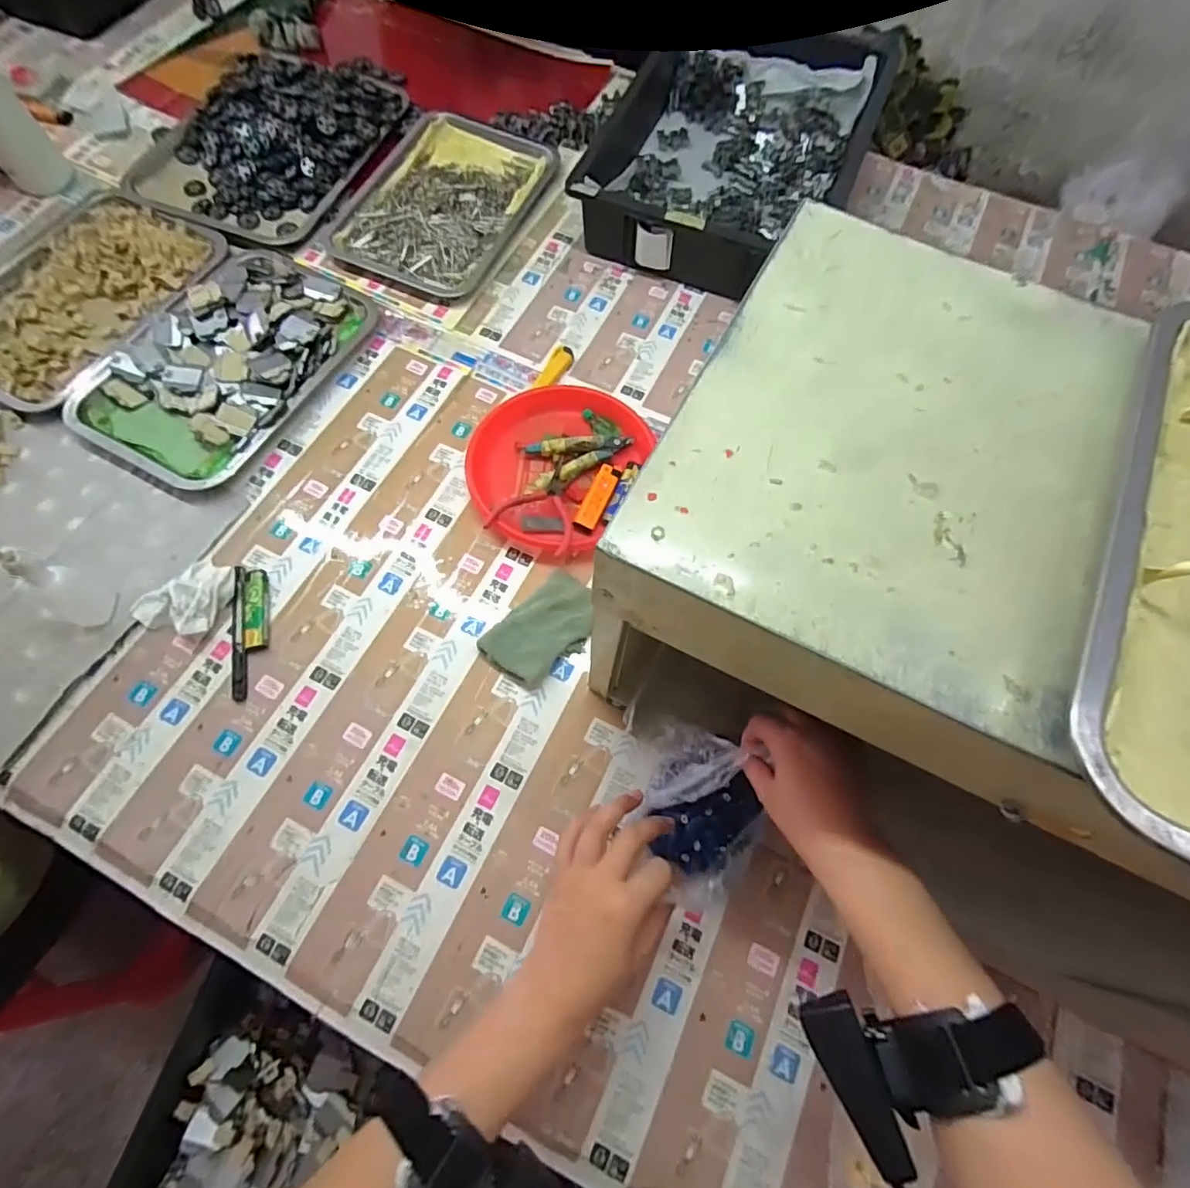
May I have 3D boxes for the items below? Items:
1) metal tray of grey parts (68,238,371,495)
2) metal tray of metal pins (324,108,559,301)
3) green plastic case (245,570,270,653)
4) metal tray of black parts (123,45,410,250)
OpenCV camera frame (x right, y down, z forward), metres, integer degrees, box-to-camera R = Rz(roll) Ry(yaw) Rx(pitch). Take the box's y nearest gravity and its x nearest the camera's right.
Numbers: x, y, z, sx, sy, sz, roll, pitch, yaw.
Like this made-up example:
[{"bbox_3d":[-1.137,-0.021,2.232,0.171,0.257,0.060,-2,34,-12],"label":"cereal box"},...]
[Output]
[{"bbox_3d":[-0.417,-0.272,0.624,0.220,0.032,0.311,24,71,9],"label":"metal tray of grey parts"},{"bbox_3d":[-0.198,-0.528,0.748,0.209,0.020,0.298,22,70,8],"label":"metal tray of metal pins"},{"bbox_3d":[-0.321,0.013,0.532,0.019,0.009,0.082,-11,69,-5],"label":"green plastic case"},{"bbox_3d":[-0.431,-0.643,0.766,0.269,0.035,0.372,23,71,8],"label":"metal tray of black parts"}]

